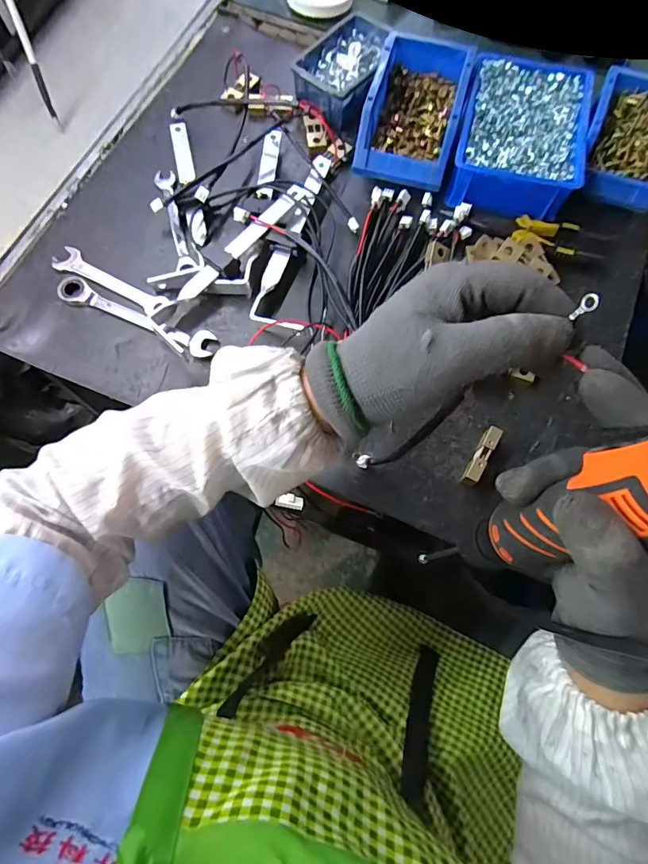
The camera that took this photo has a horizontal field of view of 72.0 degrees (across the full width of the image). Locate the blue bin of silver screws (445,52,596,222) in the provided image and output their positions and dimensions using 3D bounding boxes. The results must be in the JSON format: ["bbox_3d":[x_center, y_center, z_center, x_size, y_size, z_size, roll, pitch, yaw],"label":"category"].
[{"bbox_3d":[0.245,-0.374,0.563,0.146,0.059,0.201,12,73,4],"label":"blue bin of silver screws"}]

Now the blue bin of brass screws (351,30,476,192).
[{"bbox_3d":[0.115,-0.405,0.567,0.111,0.072,0.179,16,73,5],"label":"blue bin of brass screws"}]

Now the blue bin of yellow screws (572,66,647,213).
[{"bbox_3d":[0.381,-0.363,0.554,0.111,0.062,0.161,21,74,6],"label":"blue bin of yellow screws"}]

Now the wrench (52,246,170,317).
[{"bbox_3d":[-0.259,-0.181,0.535,0.149,0.005,0.031,28,75,8],"label":"wrench"}]

